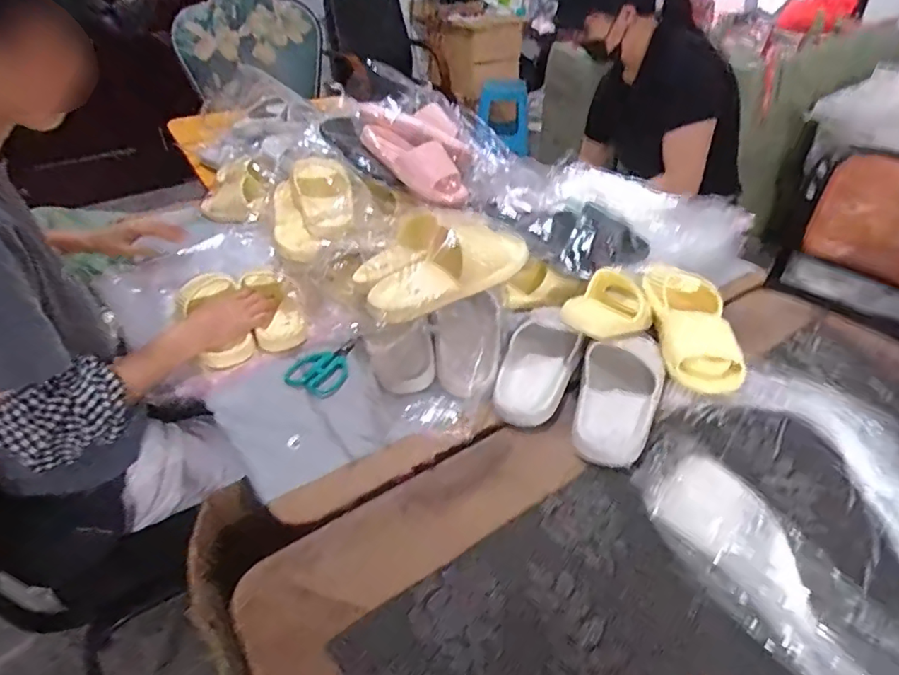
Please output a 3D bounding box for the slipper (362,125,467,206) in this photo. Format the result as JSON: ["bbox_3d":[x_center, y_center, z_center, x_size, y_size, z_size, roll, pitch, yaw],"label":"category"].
[{"bbox_3d":[-0.065,-0.329,1.043,0.234,0.063,0.089,36,46,8],"label":"slipper"}]

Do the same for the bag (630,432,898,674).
[{"bbox_3d":[0.350,0.261,0.503,0.134,0.036,0.452,-17,39,-20],"label":"bag"}]

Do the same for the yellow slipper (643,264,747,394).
[{"bbox_3d":[0.369,-0.016,0.851,0.101,0.065,0.253,2,37,5],"label":"yellow slipper"}]

